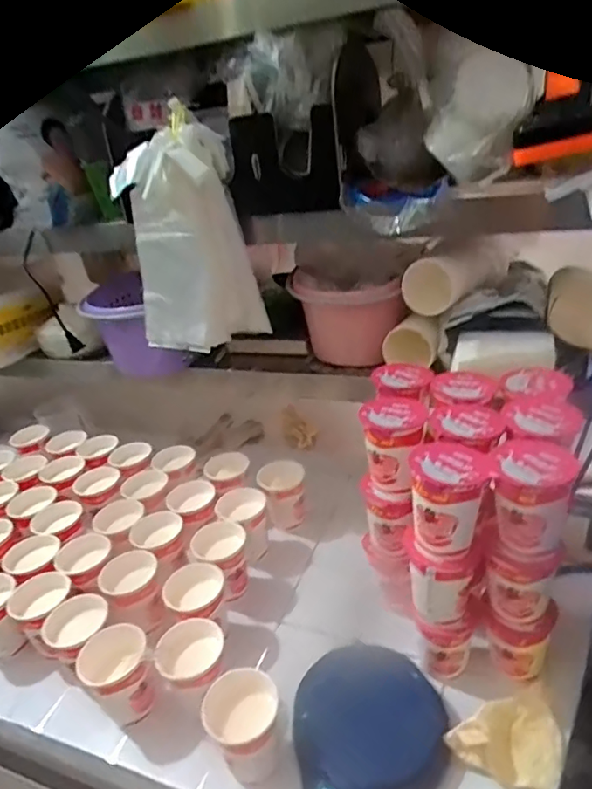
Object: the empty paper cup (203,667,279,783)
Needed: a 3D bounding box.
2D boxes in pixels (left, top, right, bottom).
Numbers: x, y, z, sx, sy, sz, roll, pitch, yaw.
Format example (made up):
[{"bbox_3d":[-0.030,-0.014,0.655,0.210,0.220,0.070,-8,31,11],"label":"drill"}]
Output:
[{"bbox_3d":[-0.045,0.302,0.493,0.063,0.077,0.067,-6,28,3],"label":"empty paper cup"}]

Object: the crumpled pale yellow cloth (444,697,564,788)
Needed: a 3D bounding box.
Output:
[{"bbox_3d":[0.199,0.312,0.485,0.105,0.033,0.074,-17,29,-18],"label":"crumpled pale yellow cloth"}]

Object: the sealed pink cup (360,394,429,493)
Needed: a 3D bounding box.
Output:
[{"bbox_3d":[0.105,0.050,0.575,0.065,0.081,0.078,2,29,17],"label":"sealed pink cup"}]

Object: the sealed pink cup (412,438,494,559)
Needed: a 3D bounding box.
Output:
[{"bbox_3d":[0.139,0.092,0.493,0.066,0.085,0.074,0,29,14],"label":"sealed pink cup"}]

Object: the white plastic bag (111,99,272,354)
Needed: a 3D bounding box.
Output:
[{"bbox_3d":[-0.132,-0.192,0.686,0.153,0.262,0.103,-12,28,-8],"label":"white plastic bag"}]

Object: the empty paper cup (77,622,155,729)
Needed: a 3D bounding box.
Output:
[{"bbox_3d":[-0.179,0.285,0.555,0.063,0.070,0.062,-6,28,3],"label":"empty paper cup"}]

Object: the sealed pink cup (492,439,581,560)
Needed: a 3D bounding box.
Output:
[{"bbox_3d":[0.207,0.088,0.474,0.068,0.081,0.072,7,31,26],"label":"sealed pink cup"}]

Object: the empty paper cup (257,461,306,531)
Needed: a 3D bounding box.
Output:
[{"bbox_3d":[-0.016,0.156,0.798,0.067,0.091,0.072,-9,28,-4],"label":"empty paper cup"}]

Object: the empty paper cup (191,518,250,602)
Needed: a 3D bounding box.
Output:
[{"bbox_3d":[-0.093,0.208,0.683,0.068,0.071,0.065,-6,28,3],"label":"empty paper cup"}]

